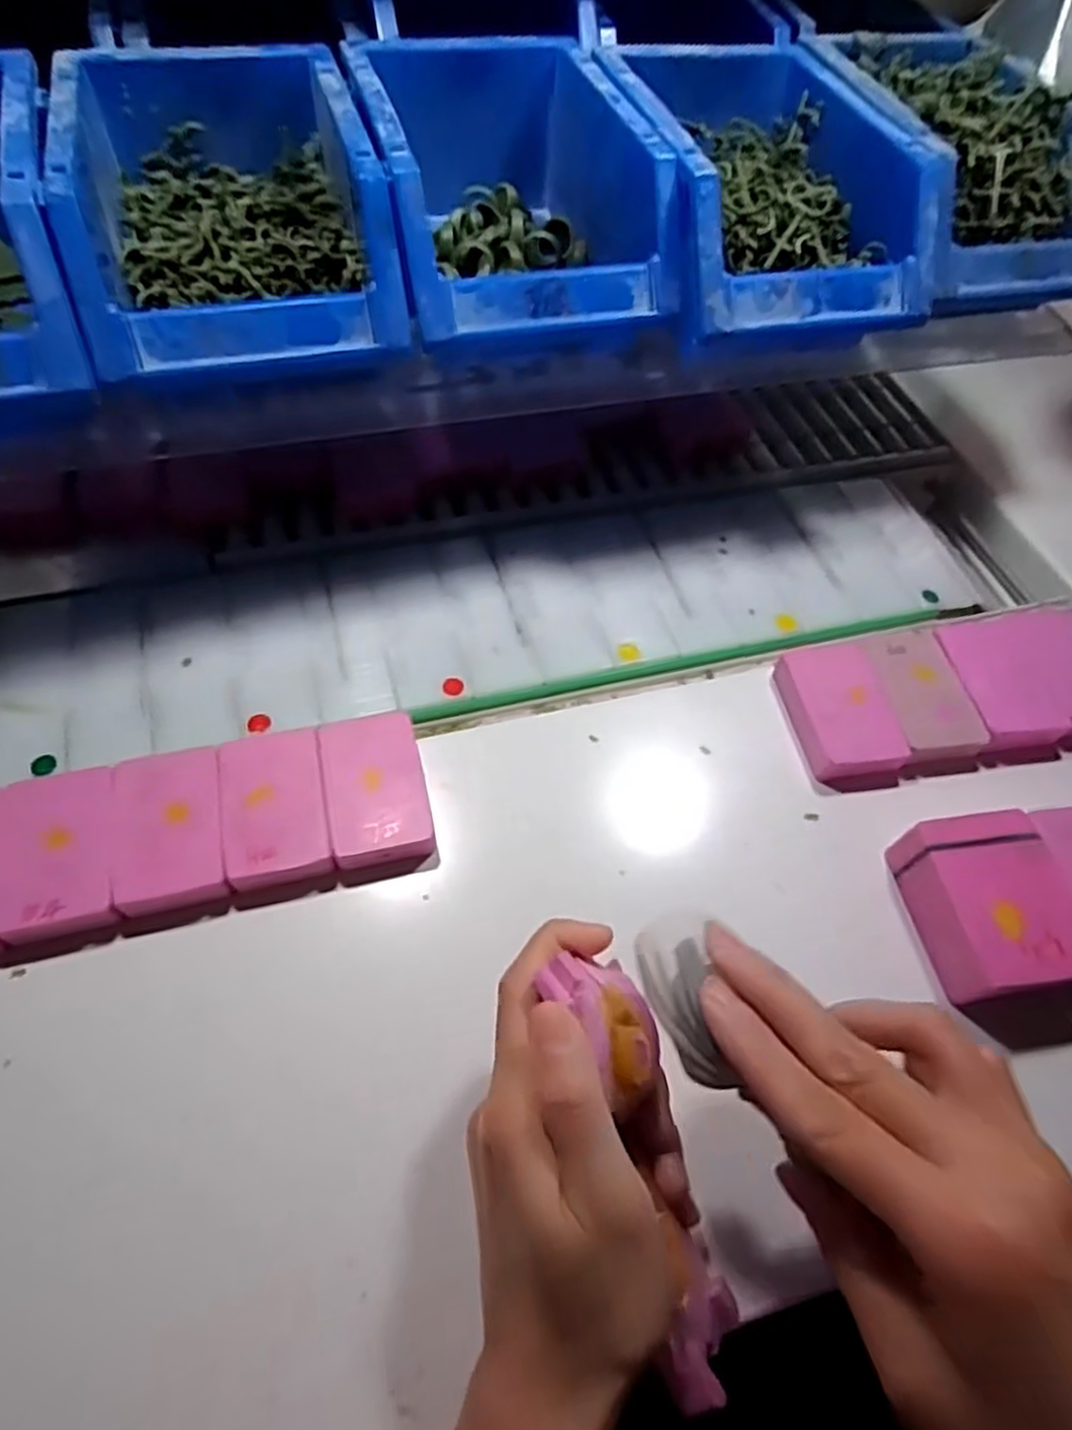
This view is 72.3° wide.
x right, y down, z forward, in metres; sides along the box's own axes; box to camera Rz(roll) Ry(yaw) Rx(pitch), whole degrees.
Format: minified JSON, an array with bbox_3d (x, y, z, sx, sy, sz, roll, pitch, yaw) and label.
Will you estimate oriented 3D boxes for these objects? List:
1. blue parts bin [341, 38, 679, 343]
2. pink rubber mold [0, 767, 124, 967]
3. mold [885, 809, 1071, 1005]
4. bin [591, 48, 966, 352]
[{"bbox_3d":[-0.015,-0.249,0.355,0.122,0.081,0.173,-13,59,-11],"label":"blue parts bin"},{"bbox_3d":[-0.201,0.061,0.313,0.043,0.019,0.076,-12,55,-12],"label":"pink rubber mold"},{"bbox_3d":[0.198,0.082,0.318,0.055,0.032,0.070,-5,54,-7],"label":"mold"},{"bbox_3d":[0.109,-0.266,0.367,0.131,0.065,0.183,-16,59,-12],"label":"bin"}]

